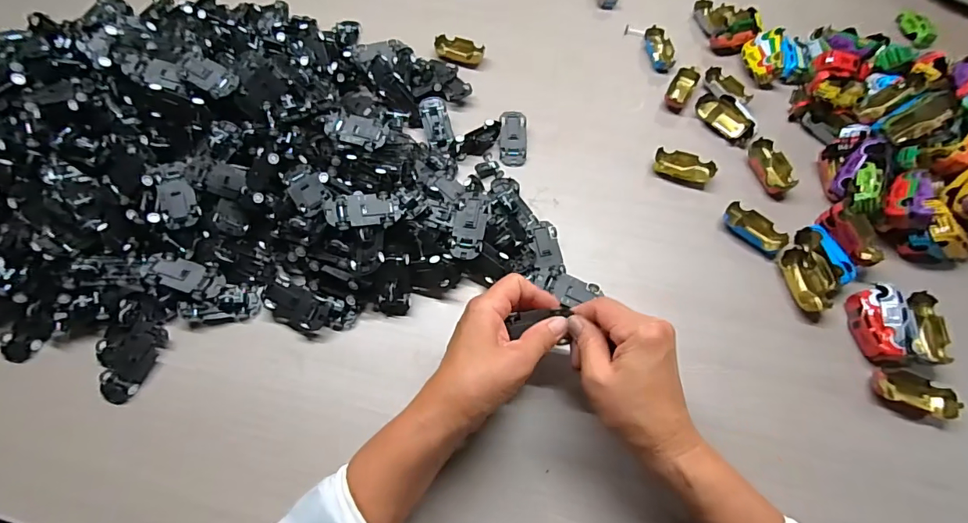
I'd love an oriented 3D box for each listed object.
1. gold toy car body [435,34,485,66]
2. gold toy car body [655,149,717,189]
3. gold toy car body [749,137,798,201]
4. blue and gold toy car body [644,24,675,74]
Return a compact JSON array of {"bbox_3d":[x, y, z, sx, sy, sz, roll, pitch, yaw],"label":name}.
[{"bbox_3d":[-0.031,-0.269,0.574,0.062,0.016,0.031,13,64,5],"label":"gold toy car body"},{"bbox_3d":[0.221,-0.105,0.499,0.063,0.014,0.035,24,66,10],"label":"gold toy car body"},{"bbox_3d":[0.319,-0.104,0.498,0.030,0.017,0.069,-10,64,-6],"label":"gold toy car body"},{"bbox_3d":[0.230,-0.277,0.587,0.029,0.017,0.064,0,64,-1],"label":"blue and gold toy car body"}]

